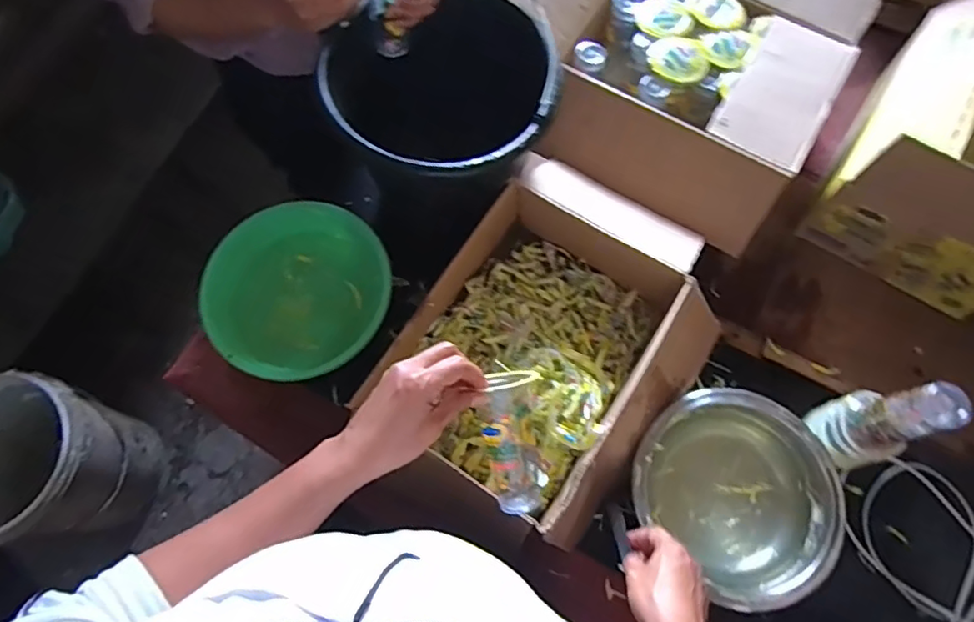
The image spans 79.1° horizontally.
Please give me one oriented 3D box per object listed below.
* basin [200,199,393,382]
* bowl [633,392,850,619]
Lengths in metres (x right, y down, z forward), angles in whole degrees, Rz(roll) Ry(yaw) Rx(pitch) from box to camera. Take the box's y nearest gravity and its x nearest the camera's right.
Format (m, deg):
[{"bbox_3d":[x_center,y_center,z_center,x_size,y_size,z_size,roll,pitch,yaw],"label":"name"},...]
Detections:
[{"bbox_3d":[-0.237,-0.023,0.776,0.225,0.076,0.232,0,71,1],"label":"basin"},{"bbox_3d":[0.292,0.205,0.695,0.206,0.072,0.226,0,71,1],"label":"bowl"}]

